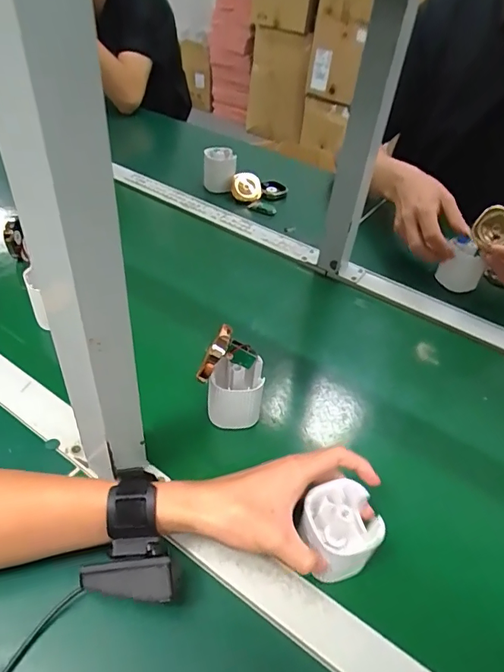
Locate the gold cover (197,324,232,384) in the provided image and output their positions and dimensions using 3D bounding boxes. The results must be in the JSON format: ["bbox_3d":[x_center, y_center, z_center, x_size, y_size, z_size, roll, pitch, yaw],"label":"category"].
[{"bbox_3d":[-0.033,0.017,0.407,0.010,0.060,0.012,38,20,29],"label":"gold cover"}]

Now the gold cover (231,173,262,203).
[{"bbox_3d":[-0.010,-0.265,0.817,0.051,0.051,0.024,8,40,-2],"label":"gold cover"}]

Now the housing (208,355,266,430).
[{"bbox_3d":[-0.017,0.064,0.467,0.052,0.076,0.041,8,40,-1],"label":"housing"}]

